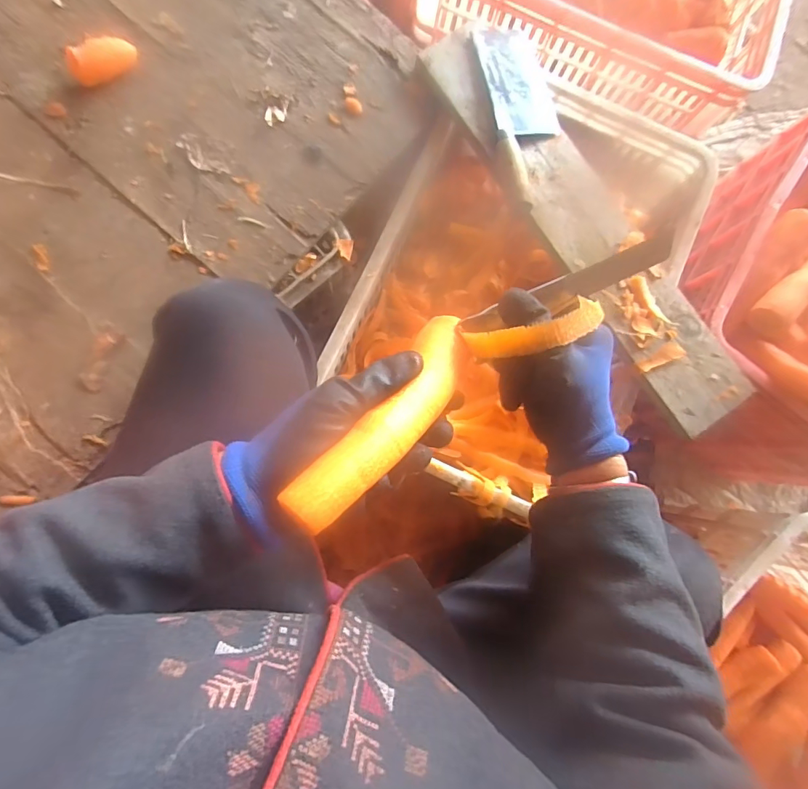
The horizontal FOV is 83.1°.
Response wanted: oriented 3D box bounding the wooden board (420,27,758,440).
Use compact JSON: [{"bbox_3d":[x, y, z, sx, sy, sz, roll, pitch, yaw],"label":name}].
[{"bbox_3d":[0.211,-0.206,0.529,0.138,0.026,0.548,-36,89,-8],"label":"wooden board"}]

